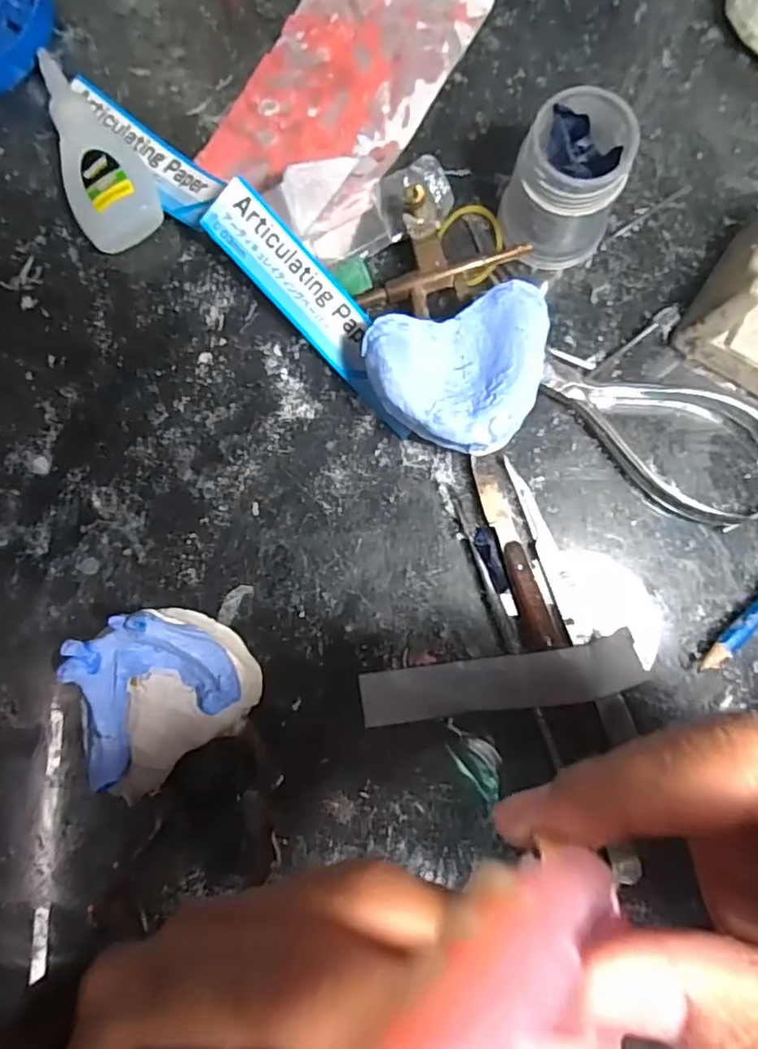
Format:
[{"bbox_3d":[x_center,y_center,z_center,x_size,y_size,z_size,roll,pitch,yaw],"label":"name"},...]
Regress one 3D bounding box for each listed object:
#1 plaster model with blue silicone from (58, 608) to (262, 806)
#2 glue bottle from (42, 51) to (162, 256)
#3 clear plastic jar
[{"bbox_3d":[-0.086,0.065,0.237,0.067,0.029,0.058,-36,85,-1],"label":"plaster model with blue silicone"},{"bbox_3d":[-0.123,-0.157,0.262,0.034,0.019,0.084,-31,85,-1],"label":"glue bottle"},{"bbox_3d":[0.073,-0.130,0.239,0.041,0.052,0.041,0,85,2],"label":"clear plastic jar"}]

